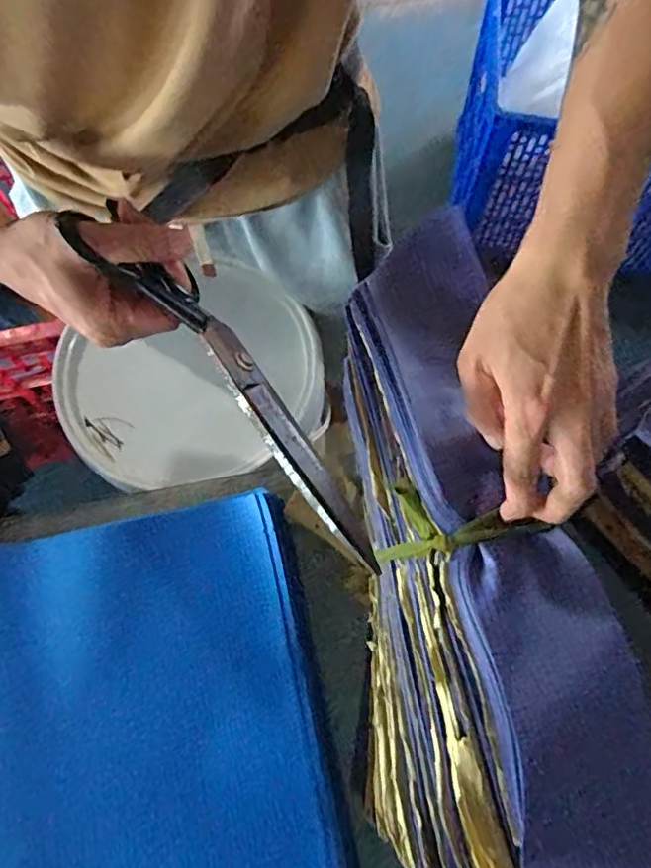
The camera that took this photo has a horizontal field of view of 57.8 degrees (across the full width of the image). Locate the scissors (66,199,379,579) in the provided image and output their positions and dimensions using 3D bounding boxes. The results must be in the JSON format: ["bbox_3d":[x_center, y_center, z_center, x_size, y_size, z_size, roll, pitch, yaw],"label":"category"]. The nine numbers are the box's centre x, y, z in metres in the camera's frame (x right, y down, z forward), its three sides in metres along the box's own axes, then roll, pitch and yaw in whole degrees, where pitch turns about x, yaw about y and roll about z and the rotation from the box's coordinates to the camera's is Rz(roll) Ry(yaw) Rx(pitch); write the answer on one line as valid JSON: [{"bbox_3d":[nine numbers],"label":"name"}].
[{"bbox_3d":[-0.055,-0.033,0.357,0.267,0.010,0.055,48,37,5],"label":"scissors"}]

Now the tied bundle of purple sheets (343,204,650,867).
[{"bbox_3d":[0.088,0.092,0.413,0.152,0.158,0.429,-13,78,-3],"label":"tied bundle of purple sheets"}]

